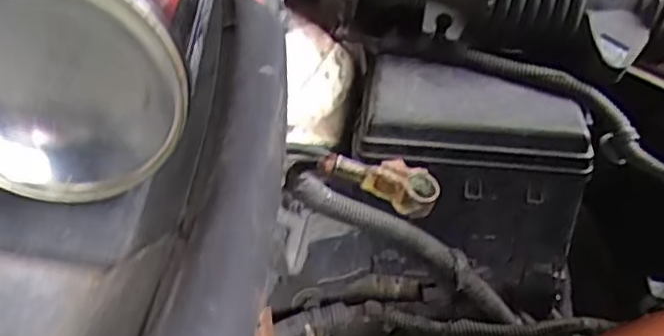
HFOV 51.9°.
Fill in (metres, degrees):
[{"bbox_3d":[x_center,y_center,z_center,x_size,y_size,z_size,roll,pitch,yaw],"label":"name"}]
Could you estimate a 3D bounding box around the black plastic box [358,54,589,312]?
[{"bbox_3d":[0.090,0.013,0.469,0.143,0.146,0.089,6,36,10],"label":"black plastic box"}]

